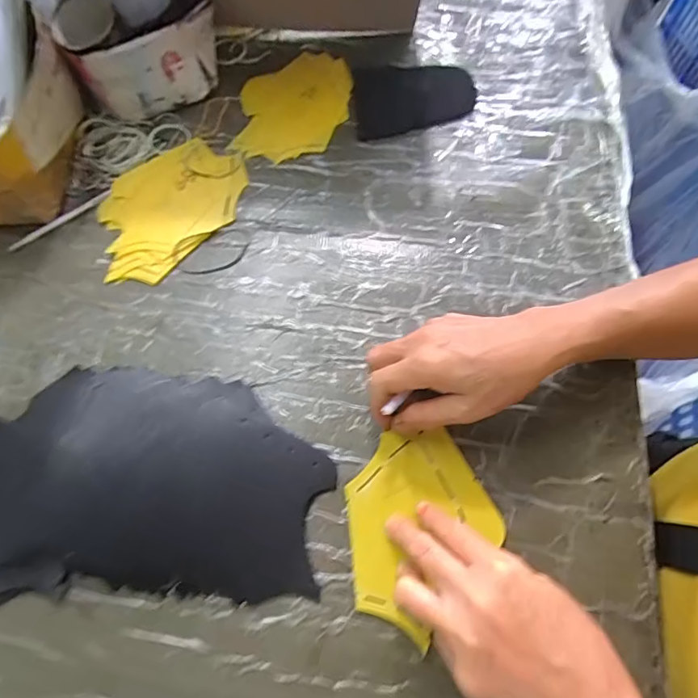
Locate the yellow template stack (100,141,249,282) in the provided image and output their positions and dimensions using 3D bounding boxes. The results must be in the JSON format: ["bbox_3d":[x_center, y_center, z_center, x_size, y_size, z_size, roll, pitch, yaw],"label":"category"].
[{"bbox_3d":[-0.175,-0.140,0.445,0.159,0.012,0.119,-41,71,-13],"label":"yellow template stack"}]

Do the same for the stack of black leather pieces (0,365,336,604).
[{"bbox_3d":[-0.160,0.092,0.340,0.279,0.024,0.161,-2,67,2],"label":"stack of black leather pieces"}]

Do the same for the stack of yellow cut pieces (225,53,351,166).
[{"bbox_3d":[-0.057,-0.260,0.484,0.109,0.014,0.143,9,68,7],"label":"stack of yellow cut pieces"}]

